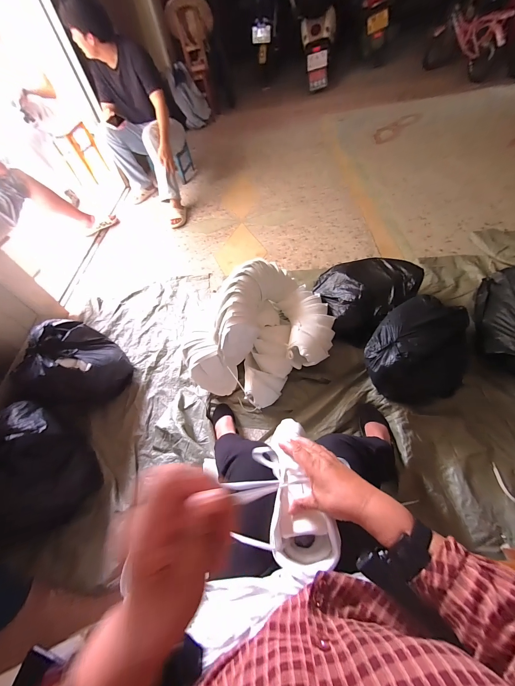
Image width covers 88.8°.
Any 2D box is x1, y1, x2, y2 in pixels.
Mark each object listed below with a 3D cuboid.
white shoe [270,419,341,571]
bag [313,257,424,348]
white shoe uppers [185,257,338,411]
[{"bbox_3d":[0.065,0.253,0.470,0.100,0.093,0.237,-9,46,-1],"label":"white shoe"},{"bbox_3d":[0.487,-0.216,1.199,0.449,0.203,0.364,-27,56,-10],"label":"bag"},{"bbox_3d":[0.033,-0.050,1.054,0.459,0.273,0.619,33,66,26],"label":"white shoe uppers"}]

